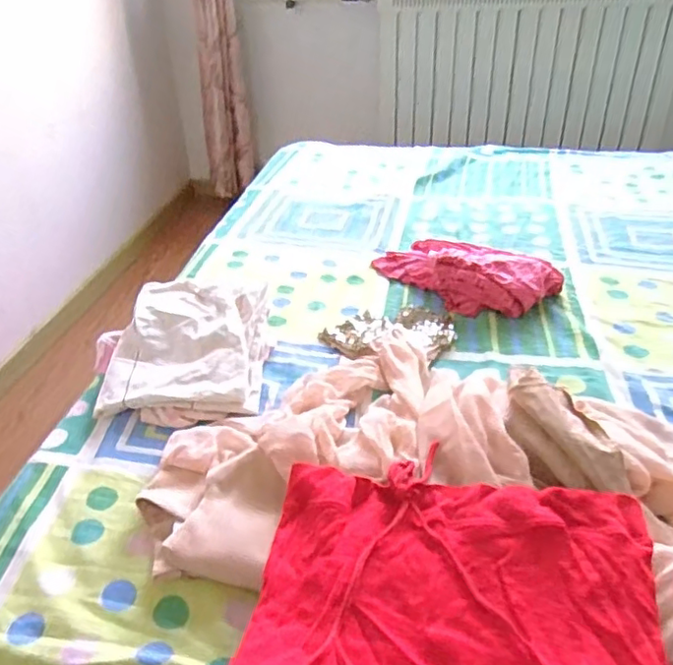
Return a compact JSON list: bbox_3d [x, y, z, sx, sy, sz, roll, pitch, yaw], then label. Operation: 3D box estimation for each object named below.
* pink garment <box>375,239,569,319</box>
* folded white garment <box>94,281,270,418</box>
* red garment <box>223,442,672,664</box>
[{"bbox_3d":[0.221,-0.119,1.050,0.168,0.070,0.307,-29,42,-33],"label":"pink garment"},{"bbox_3d":[-0.219,0.021,0.865,0.235,0.077,0.258,-2,35,2],"label":"folded white garment"},{"bbox_3d":[0.096,0.243,0.504,0.341,0.044,0.292,4,35,10],"label":"red garment"}]

